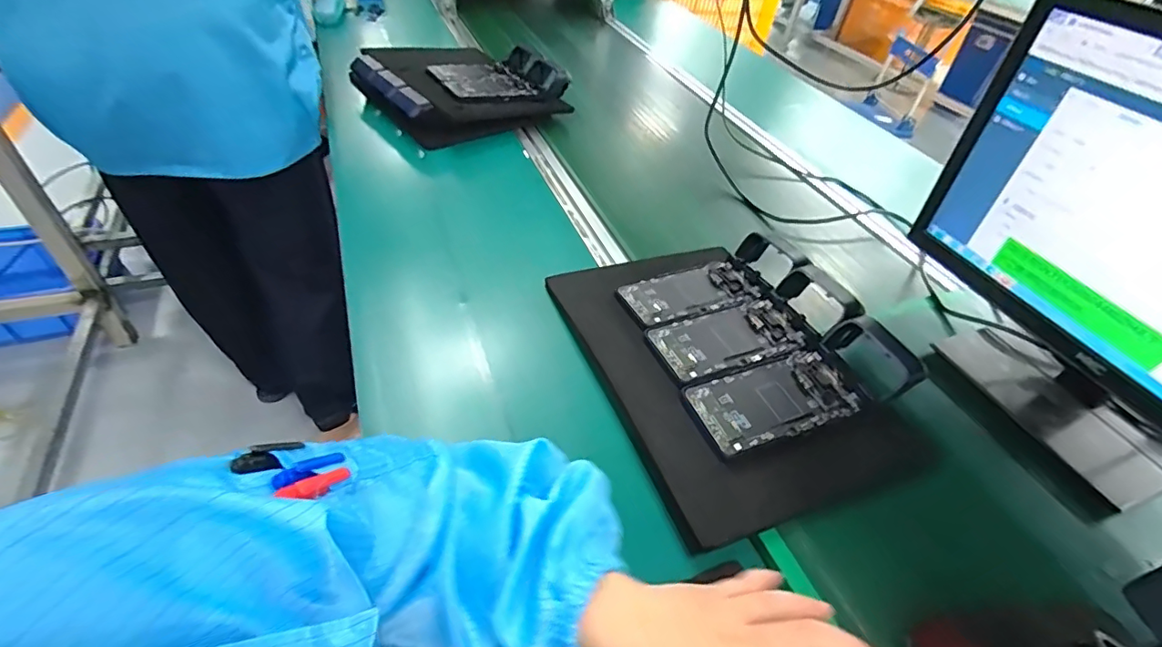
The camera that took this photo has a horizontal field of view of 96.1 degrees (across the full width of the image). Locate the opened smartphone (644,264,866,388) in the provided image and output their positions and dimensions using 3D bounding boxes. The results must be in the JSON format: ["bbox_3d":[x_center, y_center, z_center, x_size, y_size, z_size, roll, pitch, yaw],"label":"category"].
[{"bbox_3d":[0.188,-0.004,0.545,0.243,0.037,0.091,-14,49,-17],"label":"opened smartphone"}]

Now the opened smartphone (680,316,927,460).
[{"bbox_3d":[0.206,0.052,0.481,0.215,0.038,0.082,-12,48,-21],"label":"opened smartphone"}]

